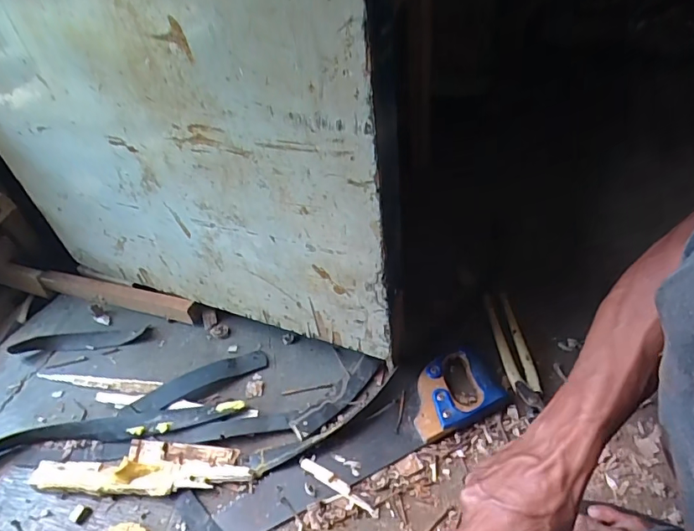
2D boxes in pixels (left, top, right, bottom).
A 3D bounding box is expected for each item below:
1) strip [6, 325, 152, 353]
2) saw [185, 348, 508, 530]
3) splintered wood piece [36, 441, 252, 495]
[{"bbox_3d":[-0.426,0.117,0.770,0.207,0.031,0.033,-7,45,-2],"label":"strip"},{"bbox_3d":[-0.020,0.239,0.619,0.487,0.022,0.108,-22,48,-16],"label":"saw"},{"bbox_3d":[-0.259,0.257,0.609,0.273,0.031,0.065,-2,45,3],"label":"splintered wood piece"}]

